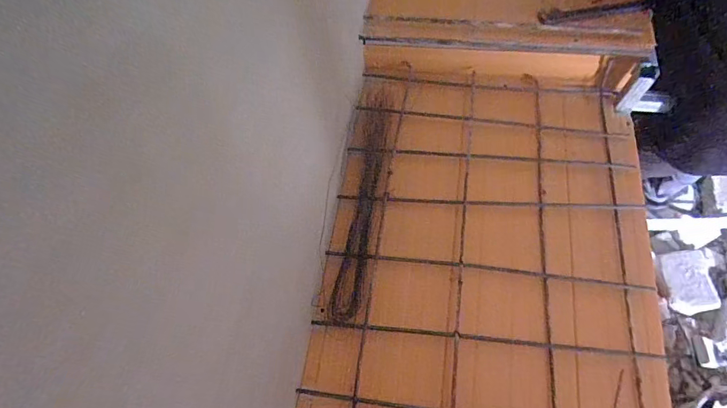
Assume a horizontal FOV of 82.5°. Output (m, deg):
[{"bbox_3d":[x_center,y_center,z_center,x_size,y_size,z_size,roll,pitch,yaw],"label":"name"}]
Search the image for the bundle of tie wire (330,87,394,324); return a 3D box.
[{"bbox_3d":[0.004,-0.028,0.754,0.054,0.017,0.470,5,65,9],"label":"bundle of tie wire"}]

